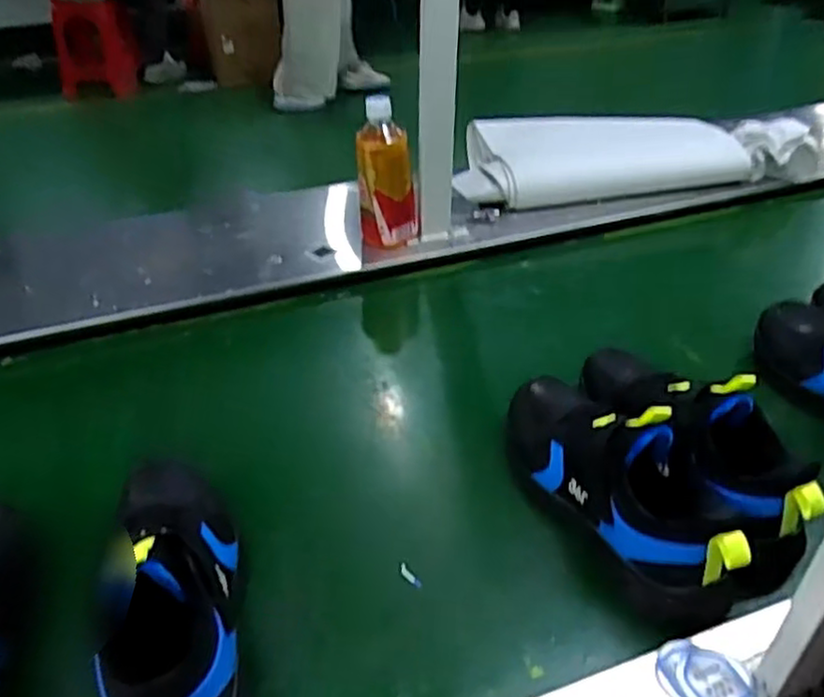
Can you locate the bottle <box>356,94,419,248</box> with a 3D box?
[{"bbox_3d":[-0.031,-0.216,0.936,0.074,0.217,0.055,-1,39,0],"label":"bottle"}]

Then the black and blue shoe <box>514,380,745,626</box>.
[{"bbox_3d":[0.166,0.094,0.602,0.089,0.130,0.274,-19,42,-21],"label":"black and blue shoe"}]

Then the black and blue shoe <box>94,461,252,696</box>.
[{"bbox_3d":[-0.174,0.167,0.531,0.096,0.115,0.287,-11,40,-13],"label":"black and blue shoe"}]

